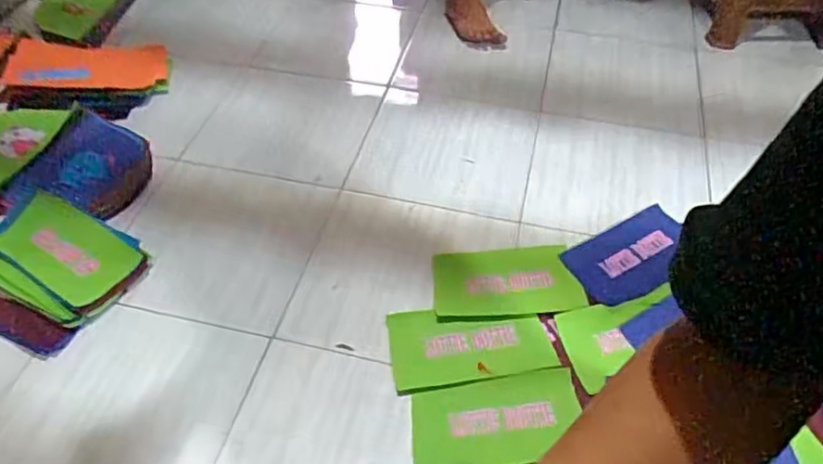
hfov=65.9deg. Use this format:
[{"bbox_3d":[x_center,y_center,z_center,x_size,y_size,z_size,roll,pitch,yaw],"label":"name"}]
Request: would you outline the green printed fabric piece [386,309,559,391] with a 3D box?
[{"bbox_3d":[0.104,0.198,1.151,0.284,0.010,0.151,-5,51,-10],"label":"green printed fabric piece"}]

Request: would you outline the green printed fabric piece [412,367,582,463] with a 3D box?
[{"bbox_3d":[0.144,0.314,1.055,0.290,0.025,0.156,-8,50,-8],"label":"green printed fabric piece"}]

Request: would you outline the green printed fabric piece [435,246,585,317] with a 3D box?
[{"bbox_3d":[0.186,0.092,1.257,0.287,0.011,0.161,-1,49,-6],"label":"green printed fabric piece"}]

